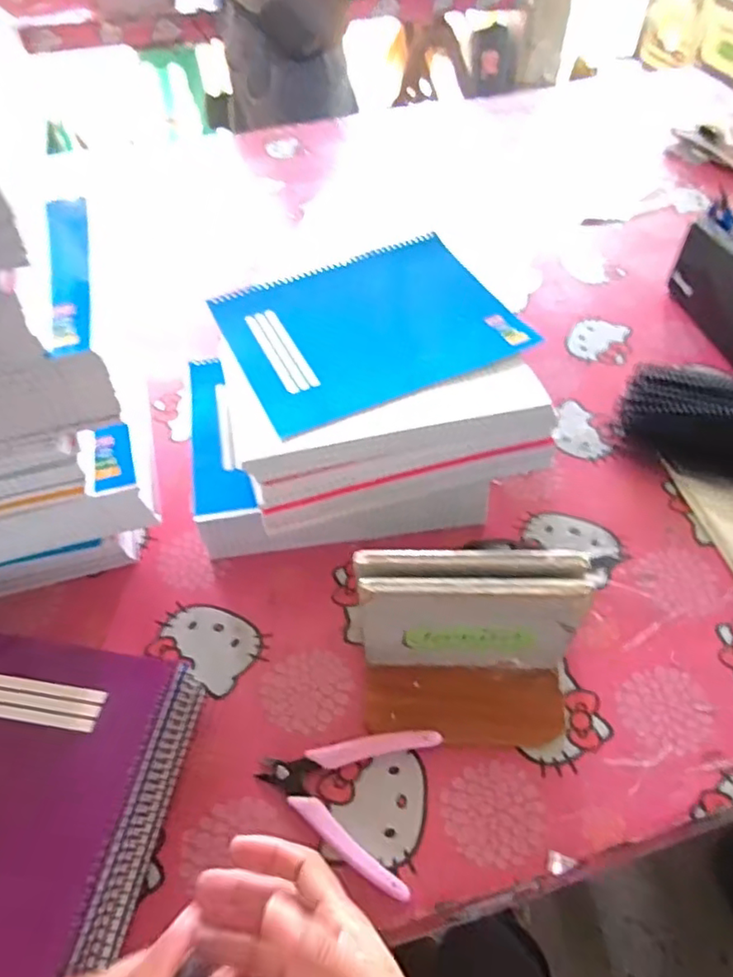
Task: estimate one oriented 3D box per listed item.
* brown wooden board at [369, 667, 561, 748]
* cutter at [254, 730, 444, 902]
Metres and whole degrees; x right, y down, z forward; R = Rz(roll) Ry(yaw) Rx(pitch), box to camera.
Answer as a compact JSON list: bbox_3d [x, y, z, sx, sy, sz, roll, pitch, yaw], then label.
[{"bbox_3d":[0.072,0.160,0.446,0.141,0.016,0.053,1,51,3],"label":"brown wooden board"},{"bbox_3d":[-0.016,0.202,0.410,0.114,0.020,0.096,14,53,13],"label":"cutter"}]

